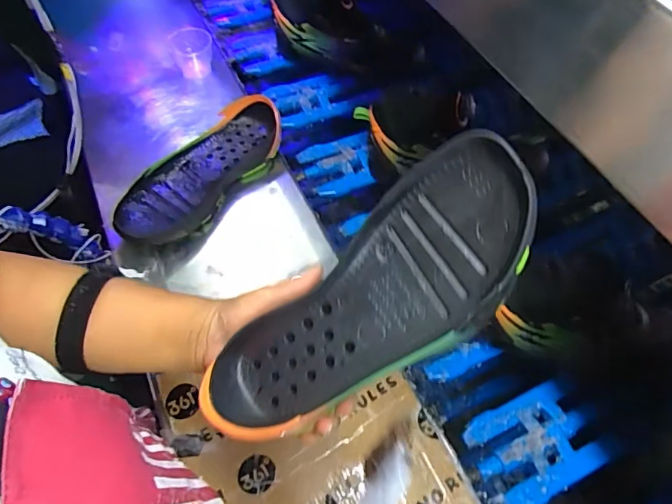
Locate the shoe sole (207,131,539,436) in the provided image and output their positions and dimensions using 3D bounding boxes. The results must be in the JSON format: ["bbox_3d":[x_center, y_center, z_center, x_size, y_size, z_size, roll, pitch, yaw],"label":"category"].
[{"bbox_3d":[0.019,0.035,0.315,0.249,0.047,0.096,-41,58,13],"label":"shoe sole"}]

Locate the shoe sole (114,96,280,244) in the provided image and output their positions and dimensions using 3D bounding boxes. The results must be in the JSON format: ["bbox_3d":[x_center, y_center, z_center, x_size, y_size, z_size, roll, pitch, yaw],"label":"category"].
[{"bbox_3d":[-0.171,-0.100,0.607,0.098,0.083,0.236,30,64,17],"label":"shoe sole"}]

